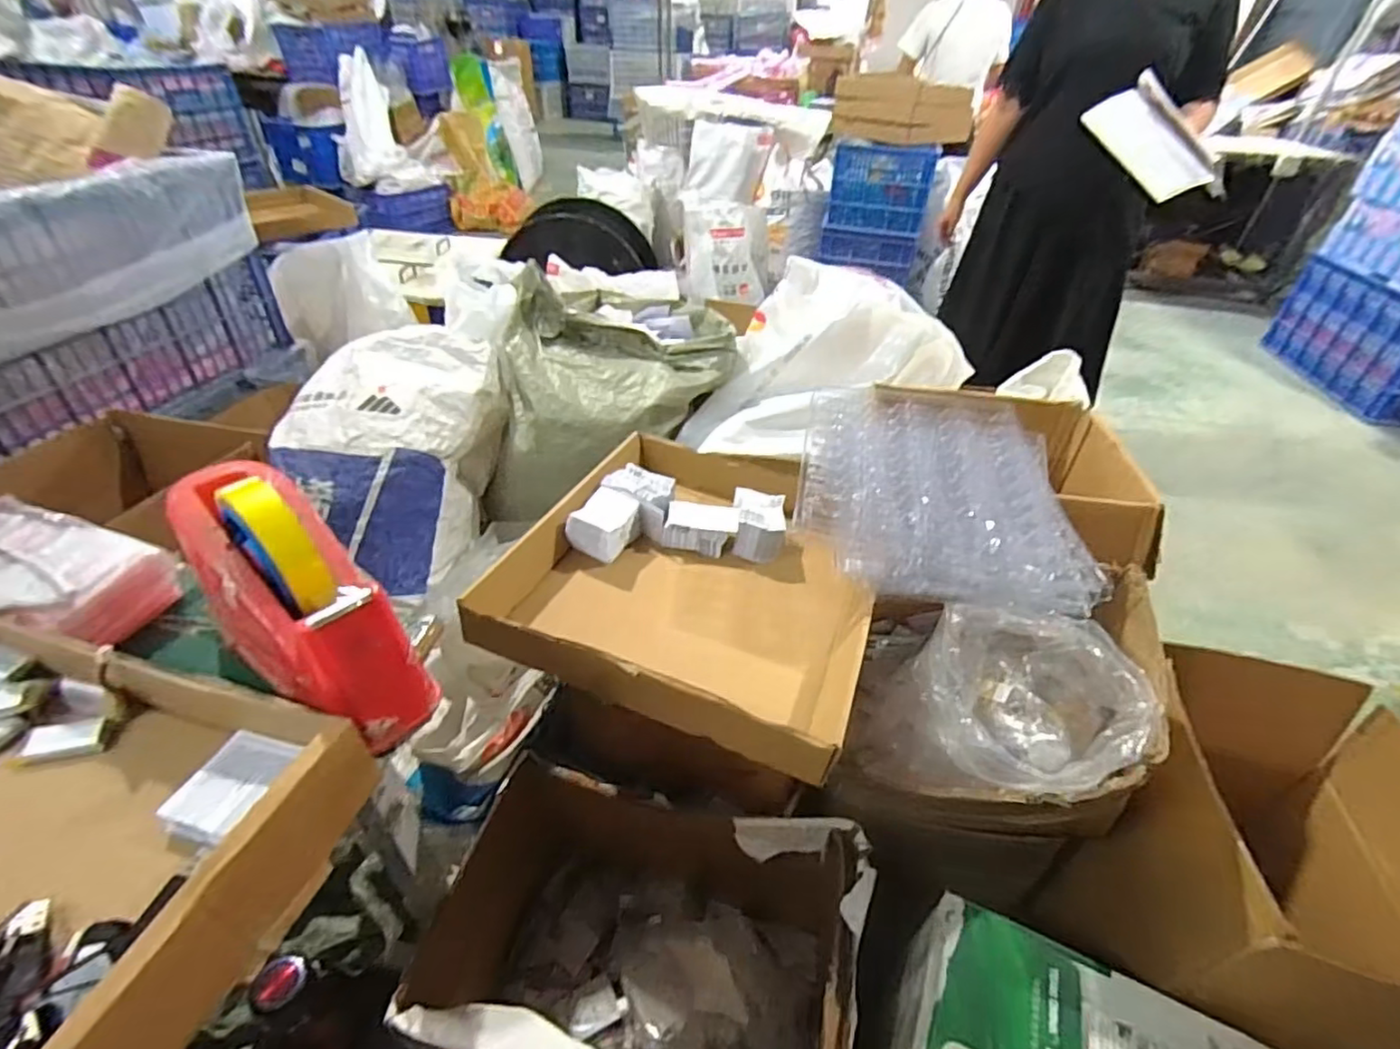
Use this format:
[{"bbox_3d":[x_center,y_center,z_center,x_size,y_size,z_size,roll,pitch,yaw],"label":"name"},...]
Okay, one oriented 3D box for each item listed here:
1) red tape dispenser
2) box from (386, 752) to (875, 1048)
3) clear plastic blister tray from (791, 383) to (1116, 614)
[{"bbox_3d":[-0.241,0.037,0.370,0.208,0.114,0.065,40,49,13],"label":"red tape dispenser"},{"bbox_3d":[-0.052,0.499,0.744,0.424,0.290,0.336,12,40,10],"label":"box"},{"bbox_3d":[0.274,-0.051,0.727,0.303,0.075,0.323,9,39,7],"label":"clear plastic blister tray"}]

